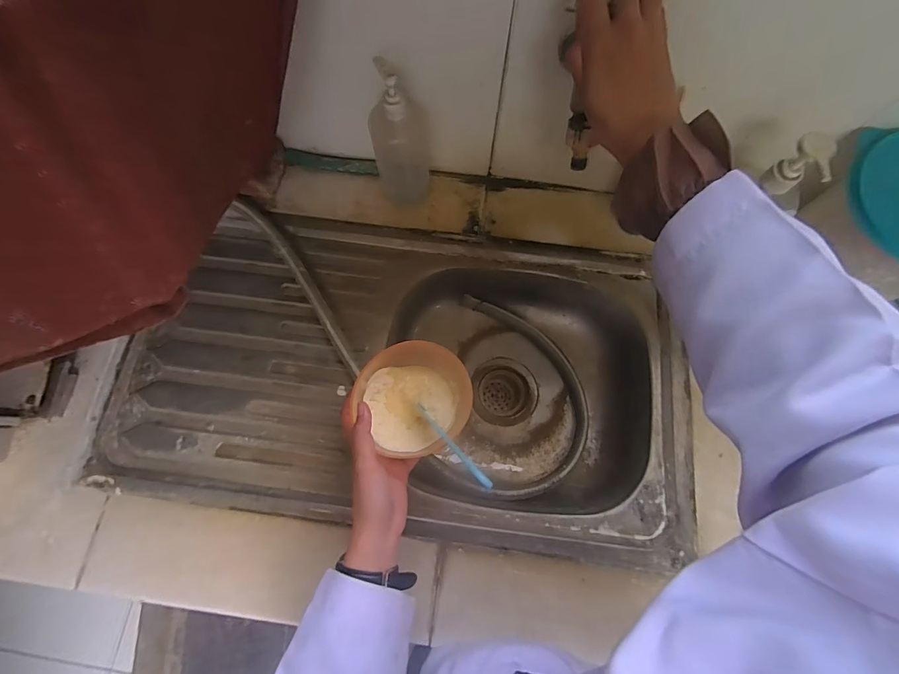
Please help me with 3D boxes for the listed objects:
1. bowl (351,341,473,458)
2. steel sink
[{"bbox_3d":[-0.034,0.065,0.421,0.111,0.074,0.108,0,73,-1],"label":"bowl"},{"bbox_3d":[-0.060,0.053,0.580,0.707,0.141,0.404,8,74,2],"label":"steel sink"}]

